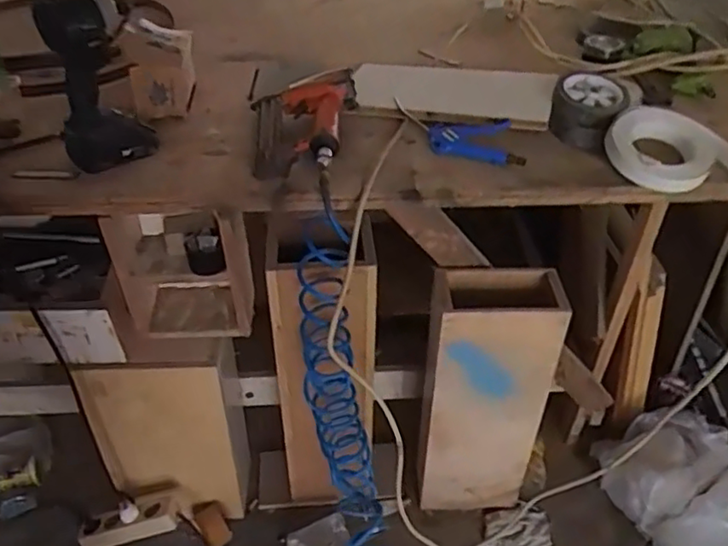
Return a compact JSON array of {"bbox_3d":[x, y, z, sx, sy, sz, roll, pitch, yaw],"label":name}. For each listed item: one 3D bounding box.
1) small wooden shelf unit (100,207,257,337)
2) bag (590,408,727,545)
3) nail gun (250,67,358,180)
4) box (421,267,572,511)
[{"bbox_3d":[-0.292,-0.012,1.066,0.207,0.236,0.116,1,39,1],"label":"small wooden shelf unit"},{"bbox_3d":[0.704,0.482,1.382,0.287,0.149,0.399,-11,41,-14],"label":"bag"},{"bbox_3d":[-0.099,-0.234,1.014,0.171,0.085,0.234,-1,39,-2],"label":"nail gun"},{"bbox_3d":[0.242,0.257,1.284,0.240,0.585,0.124,-1,39,-2],"label":"box"}]

